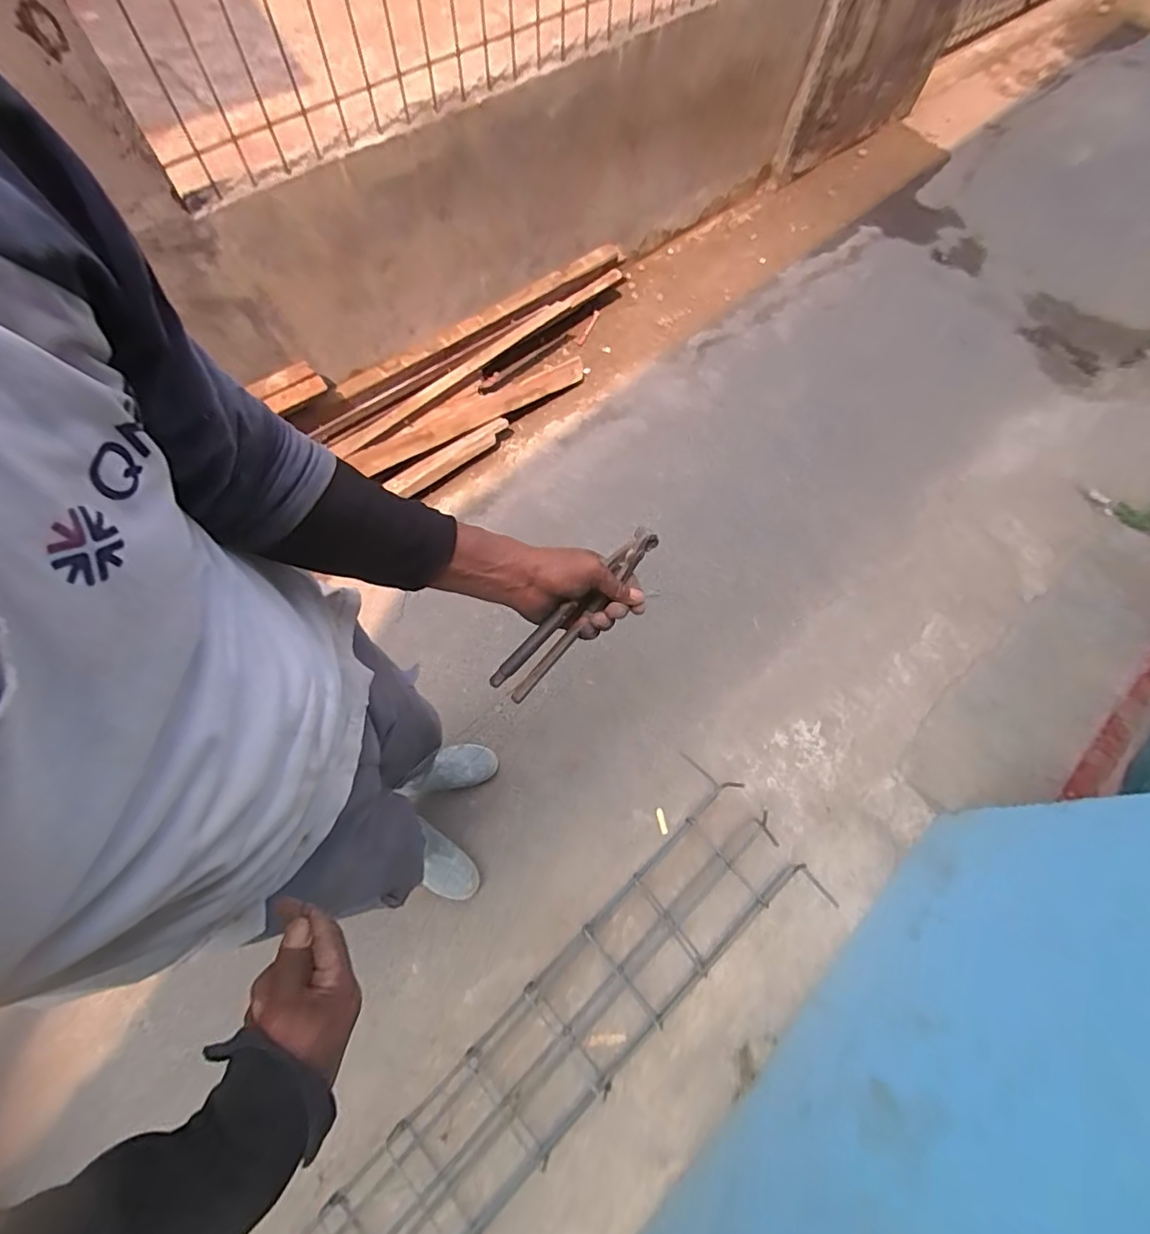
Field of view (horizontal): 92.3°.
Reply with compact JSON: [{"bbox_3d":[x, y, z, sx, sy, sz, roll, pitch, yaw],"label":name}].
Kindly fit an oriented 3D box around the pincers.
[{"bbox_3d":[0.001,-0.005,0.555,0.029,0.045,0.214,40,85,17],"label":"pincers"}]

